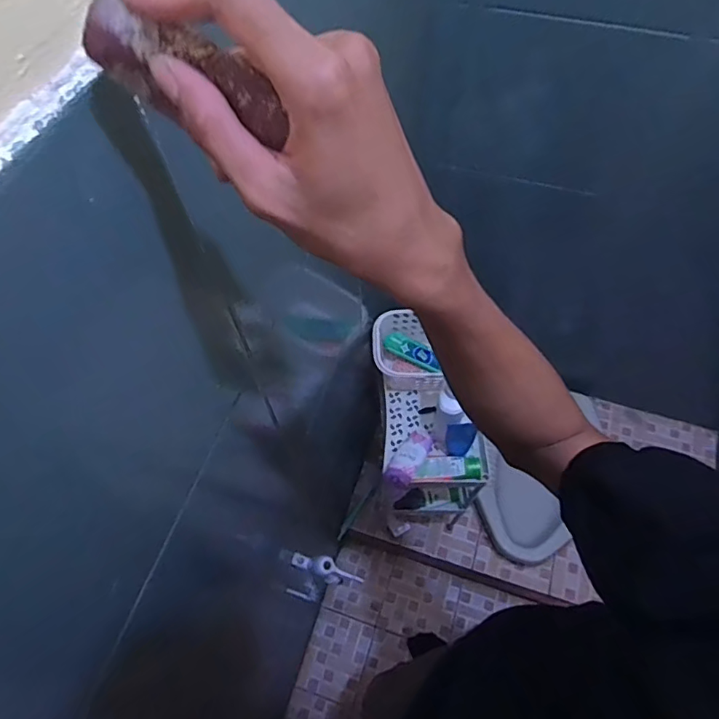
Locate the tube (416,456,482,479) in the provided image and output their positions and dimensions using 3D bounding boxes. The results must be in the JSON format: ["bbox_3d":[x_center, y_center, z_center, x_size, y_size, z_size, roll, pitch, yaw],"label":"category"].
[{"bbox_3d":[0.174,0.211,1.013,0.119,0.027,0.045,0,61,1],"label":"tube"}]

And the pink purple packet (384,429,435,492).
[{"bbox_3d":[0.098,0.191,1.008,0.051,0.031,0.140,27,41,15],"label":"pink purple packet"}]

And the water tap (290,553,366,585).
[{"bbox_3d":[-0.063,0.377,0.935,0.136,0.076,0.037,22,64,13],"label":"water tap"}]

